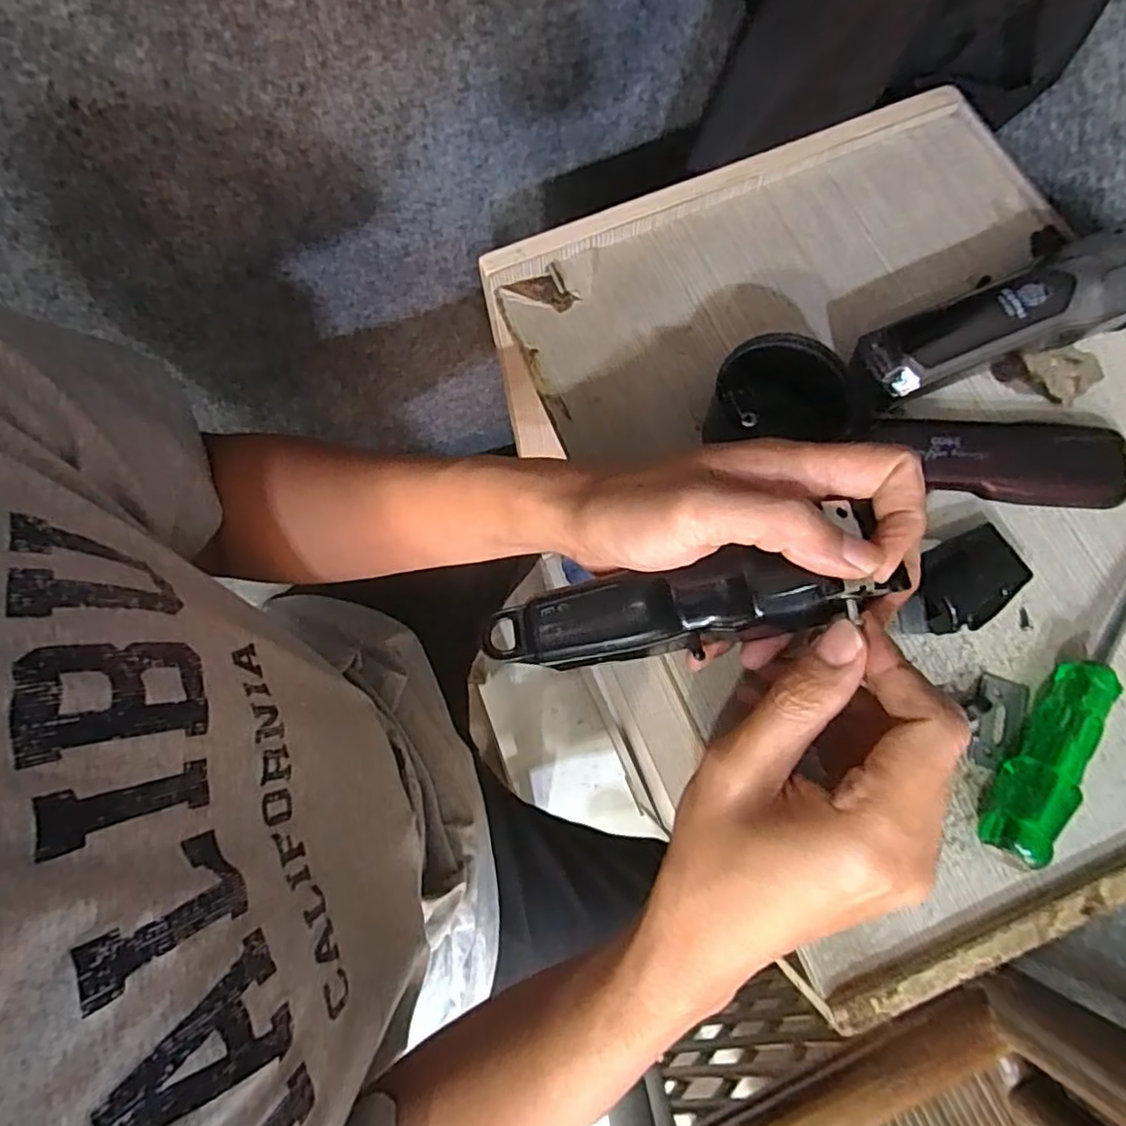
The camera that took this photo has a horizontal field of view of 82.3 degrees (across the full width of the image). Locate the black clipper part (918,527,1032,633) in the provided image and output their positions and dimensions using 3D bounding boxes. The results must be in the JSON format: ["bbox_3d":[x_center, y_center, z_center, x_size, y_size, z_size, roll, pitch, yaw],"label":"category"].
[{"bbox_3d":[0.185,0.007,0.297,0.051,0.012,0.037,-35,77,-9],"label":"black clipper part"}]

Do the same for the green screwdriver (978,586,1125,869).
[{"bbox_3d":[0.232,0.047,0.280,0.022,0.019,0.183,36,77,9],"label":"green screwdriver"}]

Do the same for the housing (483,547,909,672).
[{"bbox_3d":[0.043,0.022,0.275,0.158,0.034,0.036,-11,73,21],"label":"housing"}]

